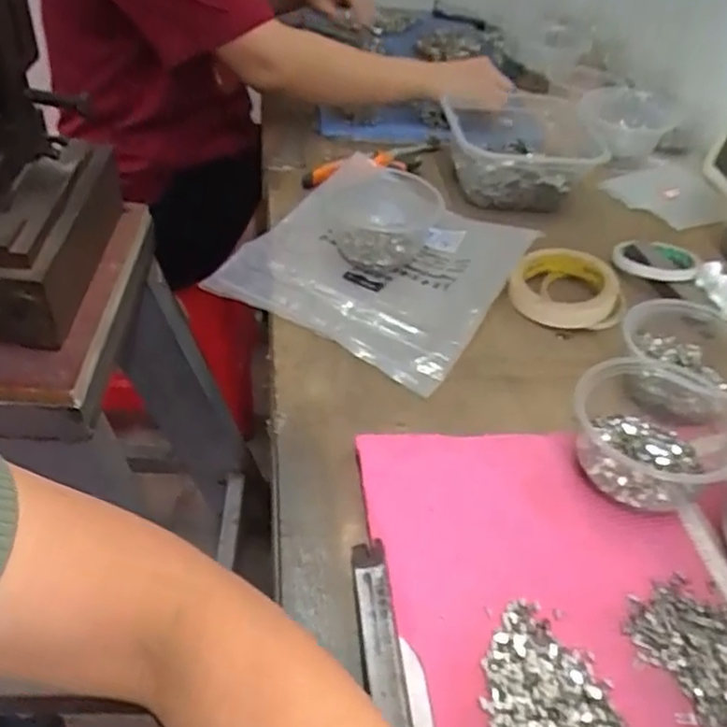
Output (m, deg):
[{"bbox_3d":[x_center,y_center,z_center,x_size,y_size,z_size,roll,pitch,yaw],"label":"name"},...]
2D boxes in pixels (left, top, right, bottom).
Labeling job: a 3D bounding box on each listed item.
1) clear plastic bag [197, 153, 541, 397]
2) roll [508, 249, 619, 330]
[{"bbox_3d":[0.017,-0.111,0.653,0.239,0.030,0.262,22,49,20],"label":"clear plastic bag"},{"bbox_3d":[0.199,-0.073,0.652,0.102,0.034,0.099,5,43,-4],"label":"roll"}]

